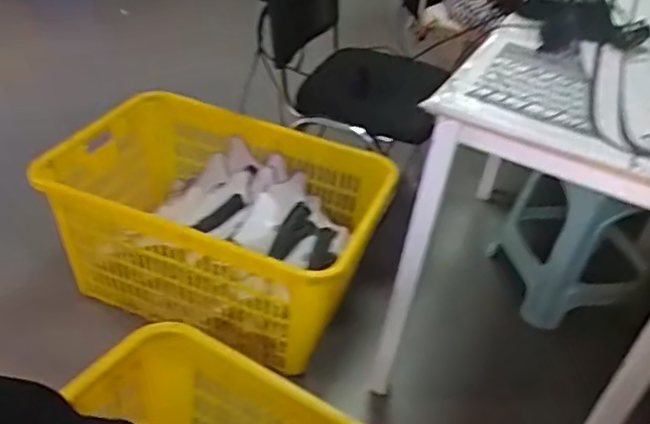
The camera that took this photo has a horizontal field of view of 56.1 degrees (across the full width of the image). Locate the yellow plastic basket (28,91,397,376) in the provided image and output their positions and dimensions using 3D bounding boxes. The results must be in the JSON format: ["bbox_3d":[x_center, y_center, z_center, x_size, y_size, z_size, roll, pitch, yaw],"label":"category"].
[{"bbox_3d":[-0.261,0.027,1.558,0.763,0.351,0.490,19,39,14],"label":"yellow plastic basket"}]

